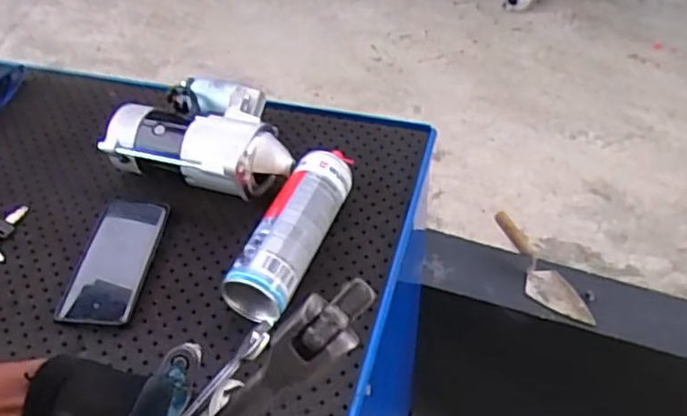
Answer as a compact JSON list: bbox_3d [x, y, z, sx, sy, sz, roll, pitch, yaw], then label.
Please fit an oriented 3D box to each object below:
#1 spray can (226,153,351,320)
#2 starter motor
[{"bbox_3d":[-0.056,0.024,0.694,0.070,0.056,0.209,14,46,16],"label":"spray can"},{"bbox_3d":[-0.166,-0.087,0.774,0.230,0.071,0.123,14,46,16],"label":"starter motor"}]

